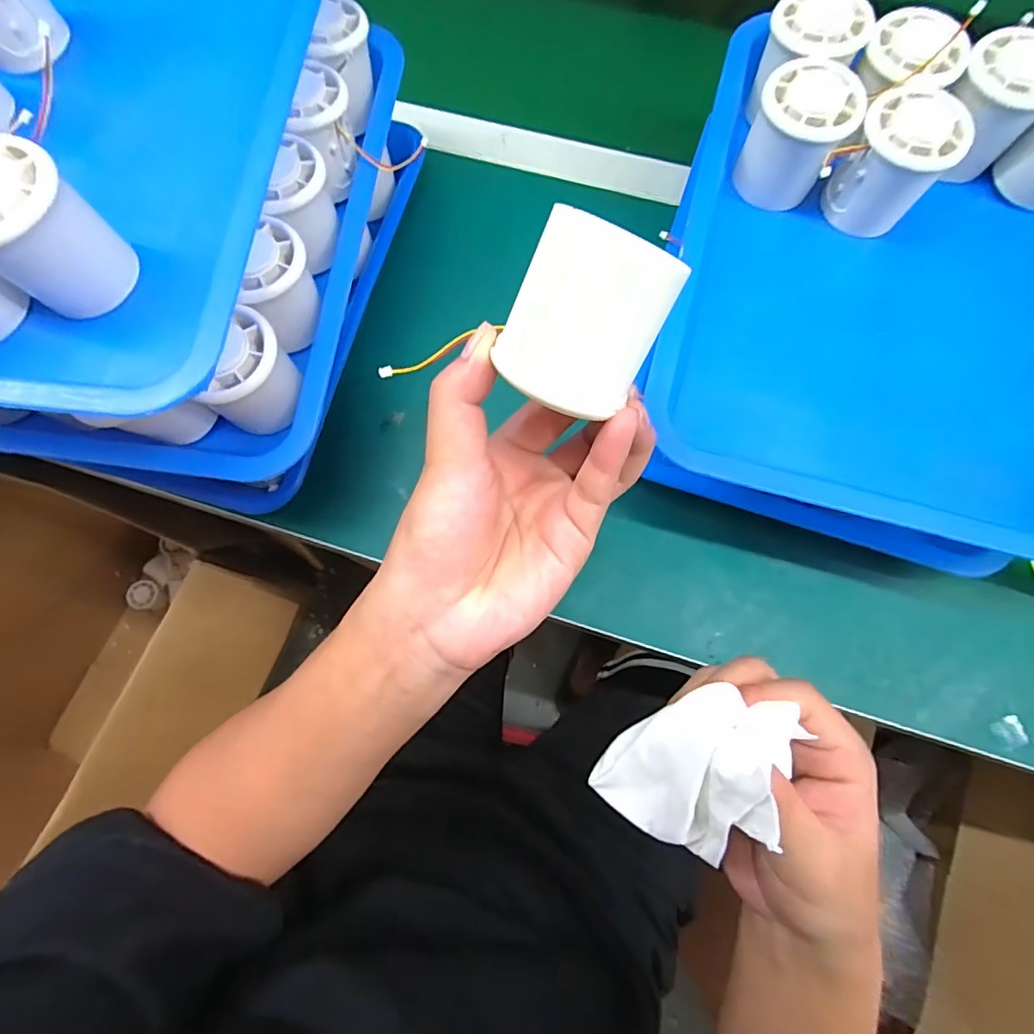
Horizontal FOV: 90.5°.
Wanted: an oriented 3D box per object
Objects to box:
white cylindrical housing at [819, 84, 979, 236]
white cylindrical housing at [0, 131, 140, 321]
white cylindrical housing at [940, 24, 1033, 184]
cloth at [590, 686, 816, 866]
[{"bbox_3d":[0.225,-0.212,0.309,0.053,0.053,0.053,0,76,1],"label":"white cylindrical housing"},{"bbox_3d":[-0.230,-0.136,0.246,0.053,0.060,0.053,0,76,1],"label":"white cylindrical housing"},{"bbox_3d":[0.290,-0.251,0.315,0.053,0.054,0.053,0,76,1],"label":"white cylindrical housing"},{"bbox_3d":[0.071,0.100,0.203,0.057,0.067,0.065,23,77,6],"label":"cloth"}]

